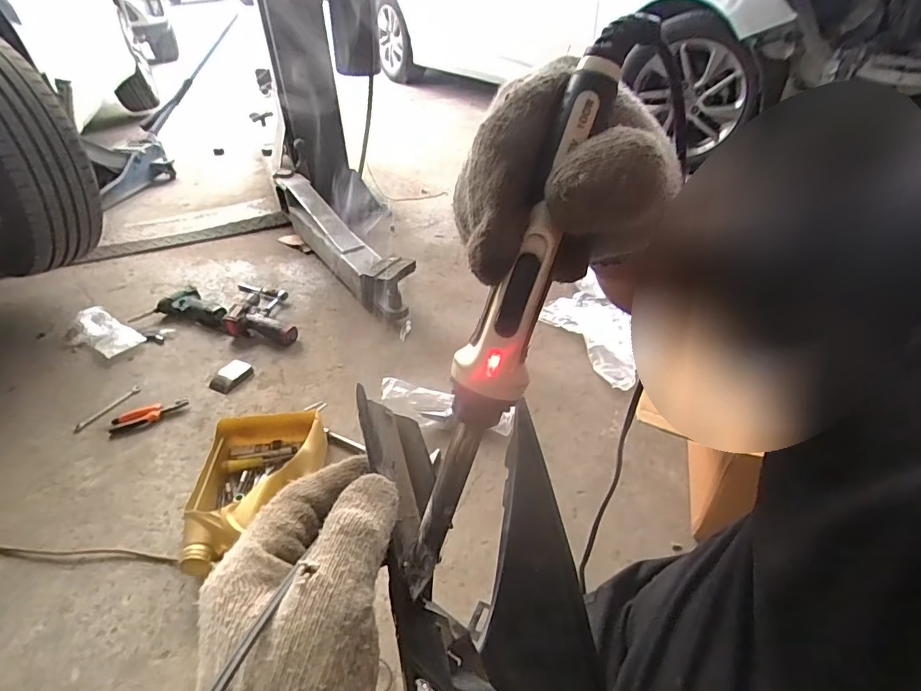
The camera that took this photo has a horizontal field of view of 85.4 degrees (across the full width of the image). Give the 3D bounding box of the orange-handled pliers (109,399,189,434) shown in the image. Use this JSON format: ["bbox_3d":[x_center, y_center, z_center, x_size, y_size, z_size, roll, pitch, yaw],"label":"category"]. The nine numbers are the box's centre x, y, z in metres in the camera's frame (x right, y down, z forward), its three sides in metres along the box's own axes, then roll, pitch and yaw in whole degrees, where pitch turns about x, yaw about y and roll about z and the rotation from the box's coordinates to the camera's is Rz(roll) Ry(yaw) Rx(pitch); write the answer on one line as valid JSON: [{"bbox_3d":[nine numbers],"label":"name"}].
[{"bbox_3d":[-0.693,0.153,1.108,0.151,0.025,0.044,-18,41,-20],"label":"orange-handled pliers"}]

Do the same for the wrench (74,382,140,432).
[{"bbox_3d":[-0.806,0.141,1.141,0.030,0.007,0.158,19,42,24],"label":"wrench"}]

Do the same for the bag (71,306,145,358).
[{"bbox_3d":[-0.980,-0.035,1.352,0.254,0.026,0.123,22,44,26],"label":"bag"}]

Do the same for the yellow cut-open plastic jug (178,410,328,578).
[{"bbox_3d":[-0.359,0.250,0.903,0.223,0.109,0.275,-9,39,-11],"label":"yellow cut-open plastic jug"}]

